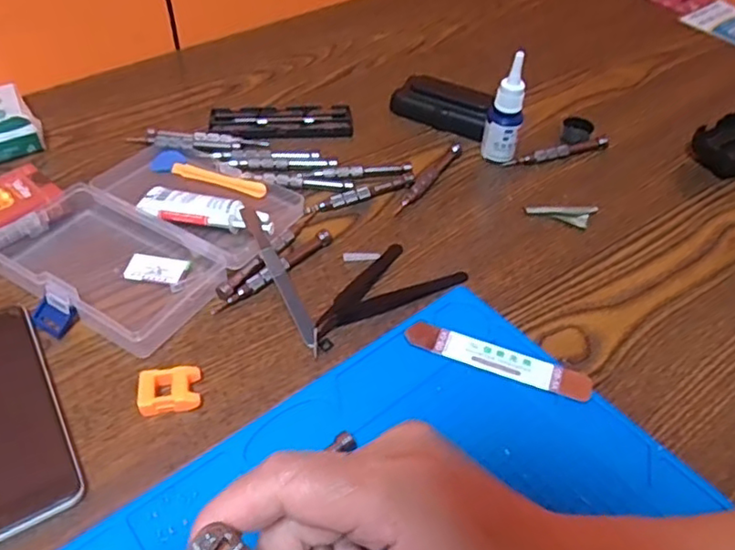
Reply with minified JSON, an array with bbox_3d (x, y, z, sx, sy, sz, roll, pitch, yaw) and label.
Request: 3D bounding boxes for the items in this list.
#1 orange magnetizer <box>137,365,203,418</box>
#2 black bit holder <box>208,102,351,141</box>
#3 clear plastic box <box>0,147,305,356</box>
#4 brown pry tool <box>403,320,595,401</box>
[{"bbox_3d":[-0.116,0.069,0.365,0.036,0.012,0.028,-8,48,-11],"label":"orange magnetizer"},{"bbox_3d":[-0.077,-0.138,0.564,0.126,0.011,0.047,-7,47,-9],"label":"black bit holder"},{"bbox_3d":[-0.159,-0.037,0.457,0.155,0.022,0.176,26,51,20],"label":"clear plastic box"},{"bbox_3d":[0.082,0.054,0.391,0.116,0.004,0.021,17,48,13],"label":"brown pry tool"}]

